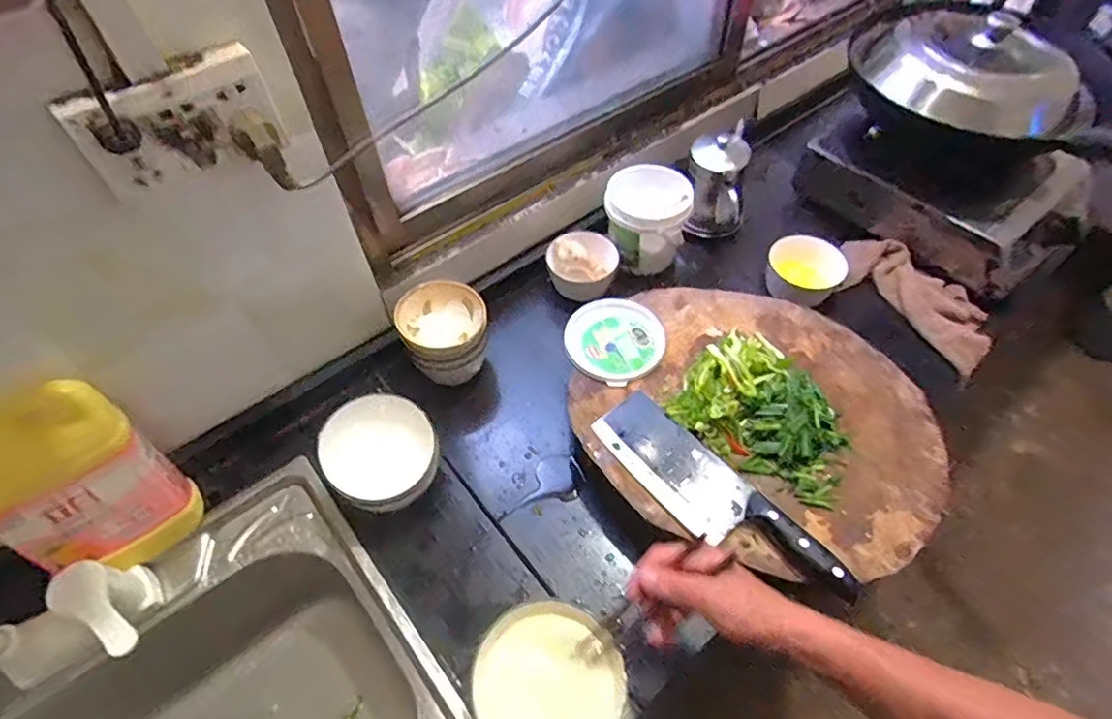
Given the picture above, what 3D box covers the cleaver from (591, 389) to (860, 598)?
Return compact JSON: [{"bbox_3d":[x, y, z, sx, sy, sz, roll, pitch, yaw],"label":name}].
[{"bbox_3d":[0.161,0.140,0.584,0.081,0.018,0.288,-34,59,-21],"label":"cleaver"}]

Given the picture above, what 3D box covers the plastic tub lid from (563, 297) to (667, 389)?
[{"bbox_3d":[0.073,-0.026,0.712,0.125,0.015,0.121,-1,53,1],"label":"plastic tub lid"}]

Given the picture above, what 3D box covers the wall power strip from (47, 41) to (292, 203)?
[{"bbox_3d":[-0.302,-0.191,0.454,0.143,0.076,0.030,-37,61,-23],"label":"wall power strip"}]

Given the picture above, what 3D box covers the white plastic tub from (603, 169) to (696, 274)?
[{"bbox_3d":[0.138,-0.209,0.848,0.123,0.118,0.100,16,55,14],"label":"white plastic tub"}]

